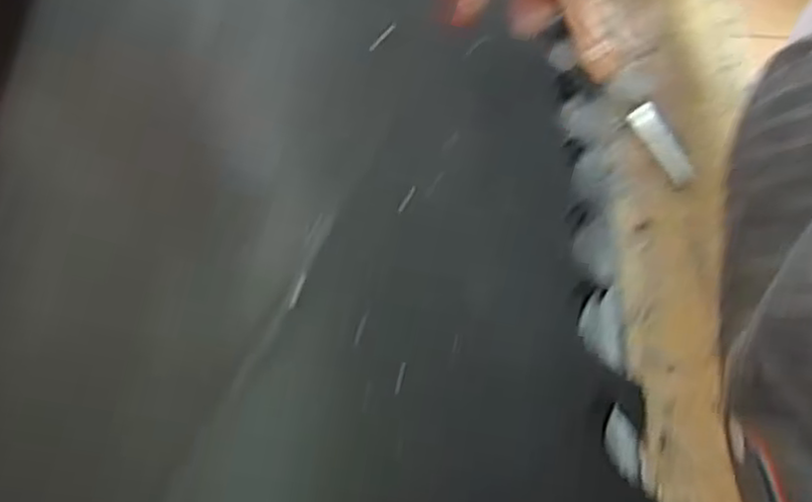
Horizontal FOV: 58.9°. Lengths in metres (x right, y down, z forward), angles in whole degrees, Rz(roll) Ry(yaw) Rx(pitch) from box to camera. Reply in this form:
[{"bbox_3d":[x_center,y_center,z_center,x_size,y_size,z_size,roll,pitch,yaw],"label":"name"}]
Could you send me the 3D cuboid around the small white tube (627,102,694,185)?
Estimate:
[{"bbox_3d":[0.182,-0.077,0.510,0.018,0.011,0.067,-22,67,-10],"label":"small white tube"}]

